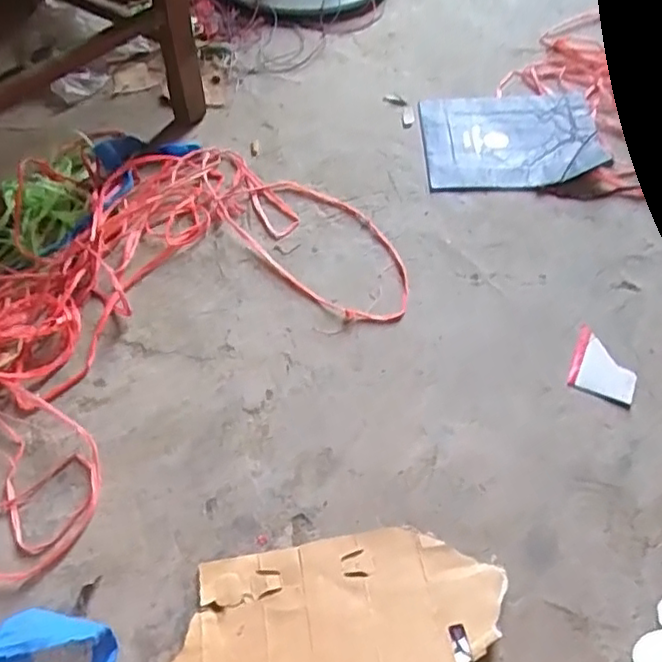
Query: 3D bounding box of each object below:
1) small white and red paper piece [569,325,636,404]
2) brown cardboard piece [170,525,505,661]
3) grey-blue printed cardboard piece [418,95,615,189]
[{"bbox_3d":[0.357,0.043,0.819,0.080,0.007,0.102,19,53,16],"label":"small white and red paper piece"},{"bbox_3d":[-0.009,0.295,0.605,0.343,0.014,0.187,-9,51,-6],"label":"brown cardboard piece"},{"bbox_3d":[0.317,-0.341,1.110,0.300,0.017,0.266,0,51,1],"label":"grey-blue printed cardboard piece"}]

